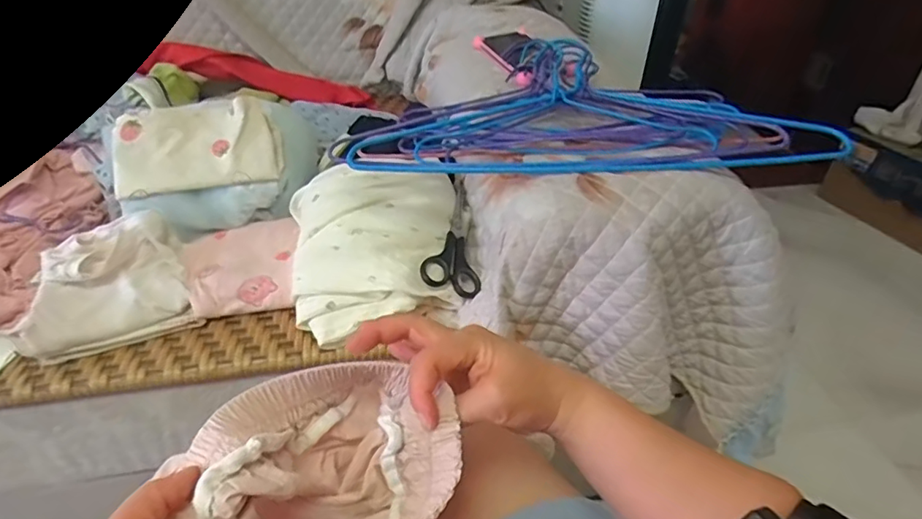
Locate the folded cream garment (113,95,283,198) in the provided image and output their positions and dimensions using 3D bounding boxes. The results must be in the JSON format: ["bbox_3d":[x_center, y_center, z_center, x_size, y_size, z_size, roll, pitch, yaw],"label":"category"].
[{"bbox_3d":[-0.322,-0.143,0.678,0.185,0.030,0.142,-16,64,-17],"label":"folded cream garment"}]

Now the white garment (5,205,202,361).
[{"bbox_3d":[-0.371,0.022,0.586,0.144,0.056,0.154,-17,40,-23],"label":"white garment"}]

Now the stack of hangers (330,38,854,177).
[{"bbox_3d":[0.131,-0.166,0.607,0.450,0.072,0.233,5,37,5],"label":"stack of hangers"}]

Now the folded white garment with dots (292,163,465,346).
[{"bbox_3d":[-0.094,-0.026,0.618,0.178,0.084,0.218,-6,37,-10],"label":"folded white garment with dots"}]

